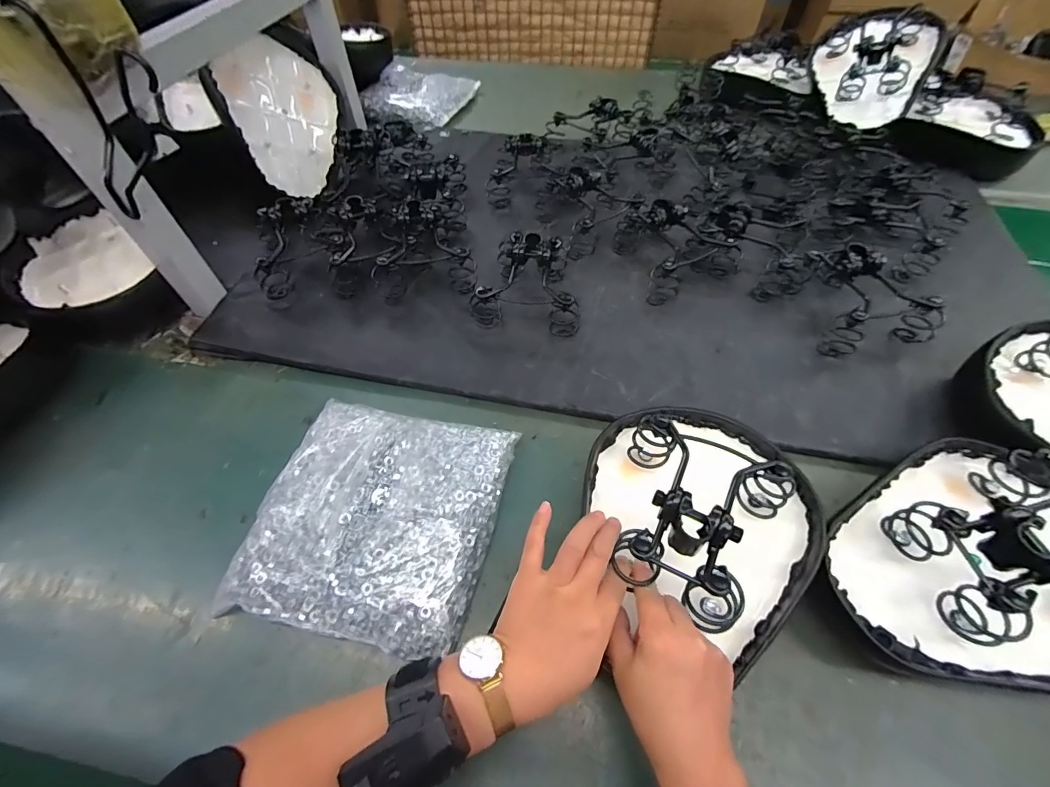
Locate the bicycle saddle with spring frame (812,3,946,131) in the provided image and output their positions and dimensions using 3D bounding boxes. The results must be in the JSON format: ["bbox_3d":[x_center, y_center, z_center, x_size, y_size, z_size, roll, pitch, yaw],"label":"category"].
[{"bbox_3d":[0.675,-0.629,0.865,0.203,0.105,0.246,15,92,22],"label":"bicycle saddle with spring frame"}]

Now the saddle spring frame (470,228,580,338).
[{"bbox_3d":[0.010,-0.171,0.650,0.153,0.088,0.153,9,55,7],"label":"saddle spring frame"}]

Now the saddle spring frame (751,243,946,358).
[{"bbox_3d":[0.449,-0.142,0.618,0.160,0.078,0.179,-16,56,-10],"label":"saddle spring frame"}]

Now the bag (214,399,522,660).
[{"bbox_3d":[-0.162,0.124,0.483,0.249,0.031,0.243,10,55,8],"label":"bag"}]

